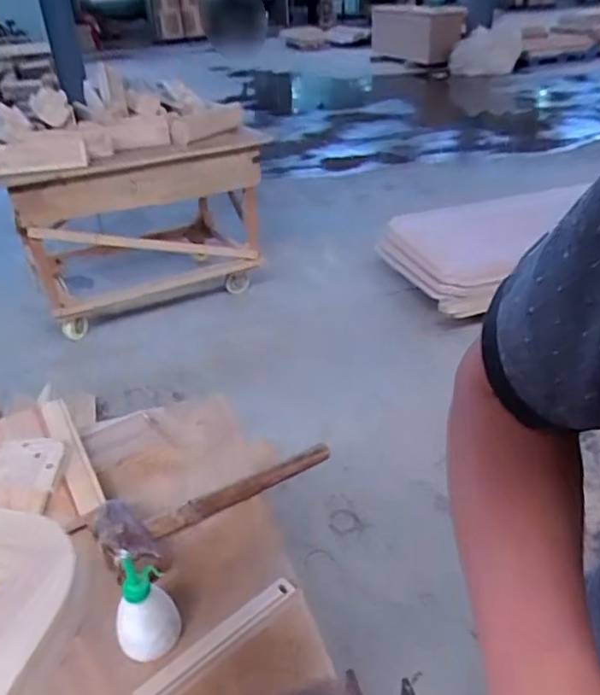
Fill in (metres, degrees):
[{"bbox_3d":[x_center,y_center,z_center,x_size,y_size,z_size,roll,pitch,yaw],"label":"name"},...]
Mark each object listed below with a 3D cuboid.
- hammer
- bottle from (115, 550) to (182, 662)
[{"bbox_3d":[-0.100,0.197,0.794,0.338,0.034,0.111,-15,35,-37],"label":"hammer"},{"bbox_3d":[-0.161,0.276,0.614,0.064,0.129,0.051,-18,36,-22],"label":"bottle"}]

